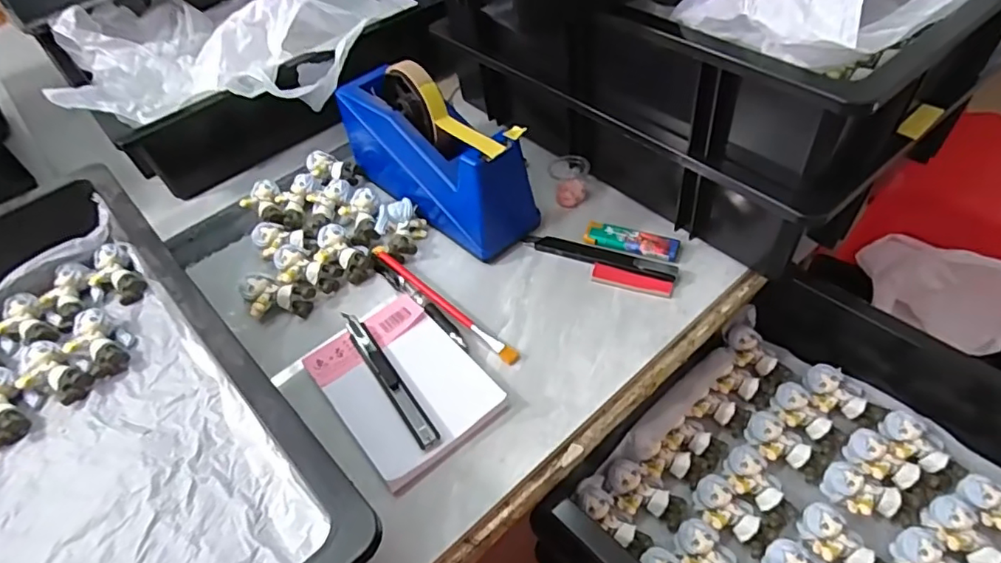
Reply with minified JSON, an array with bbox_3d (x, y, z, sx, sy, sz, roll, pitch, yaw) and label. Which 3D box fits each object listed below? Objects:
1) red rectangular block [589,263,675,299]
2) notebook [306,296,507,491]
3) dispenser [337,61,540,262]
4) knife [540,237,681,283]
[{"bbox_3d":[0.105,0.000,0.461,0.063,0.004,0.017,16,52,20],"label":"red rectangular block"},{"bbox_3d":[-0.071,0.071,0.413,0.094,0.017,0.128,-34,53,-22],"label":"notebook"},{"bbox_3d":[-0.064,-0.122,0.512,0.069,0.116,0.208,-37,54,-24],"label":"dispenser"},{"bbox_3d":[0.087,-0.019,0.478,0.117,0.006,0.017,16,52,20],"label":"knife"}]

